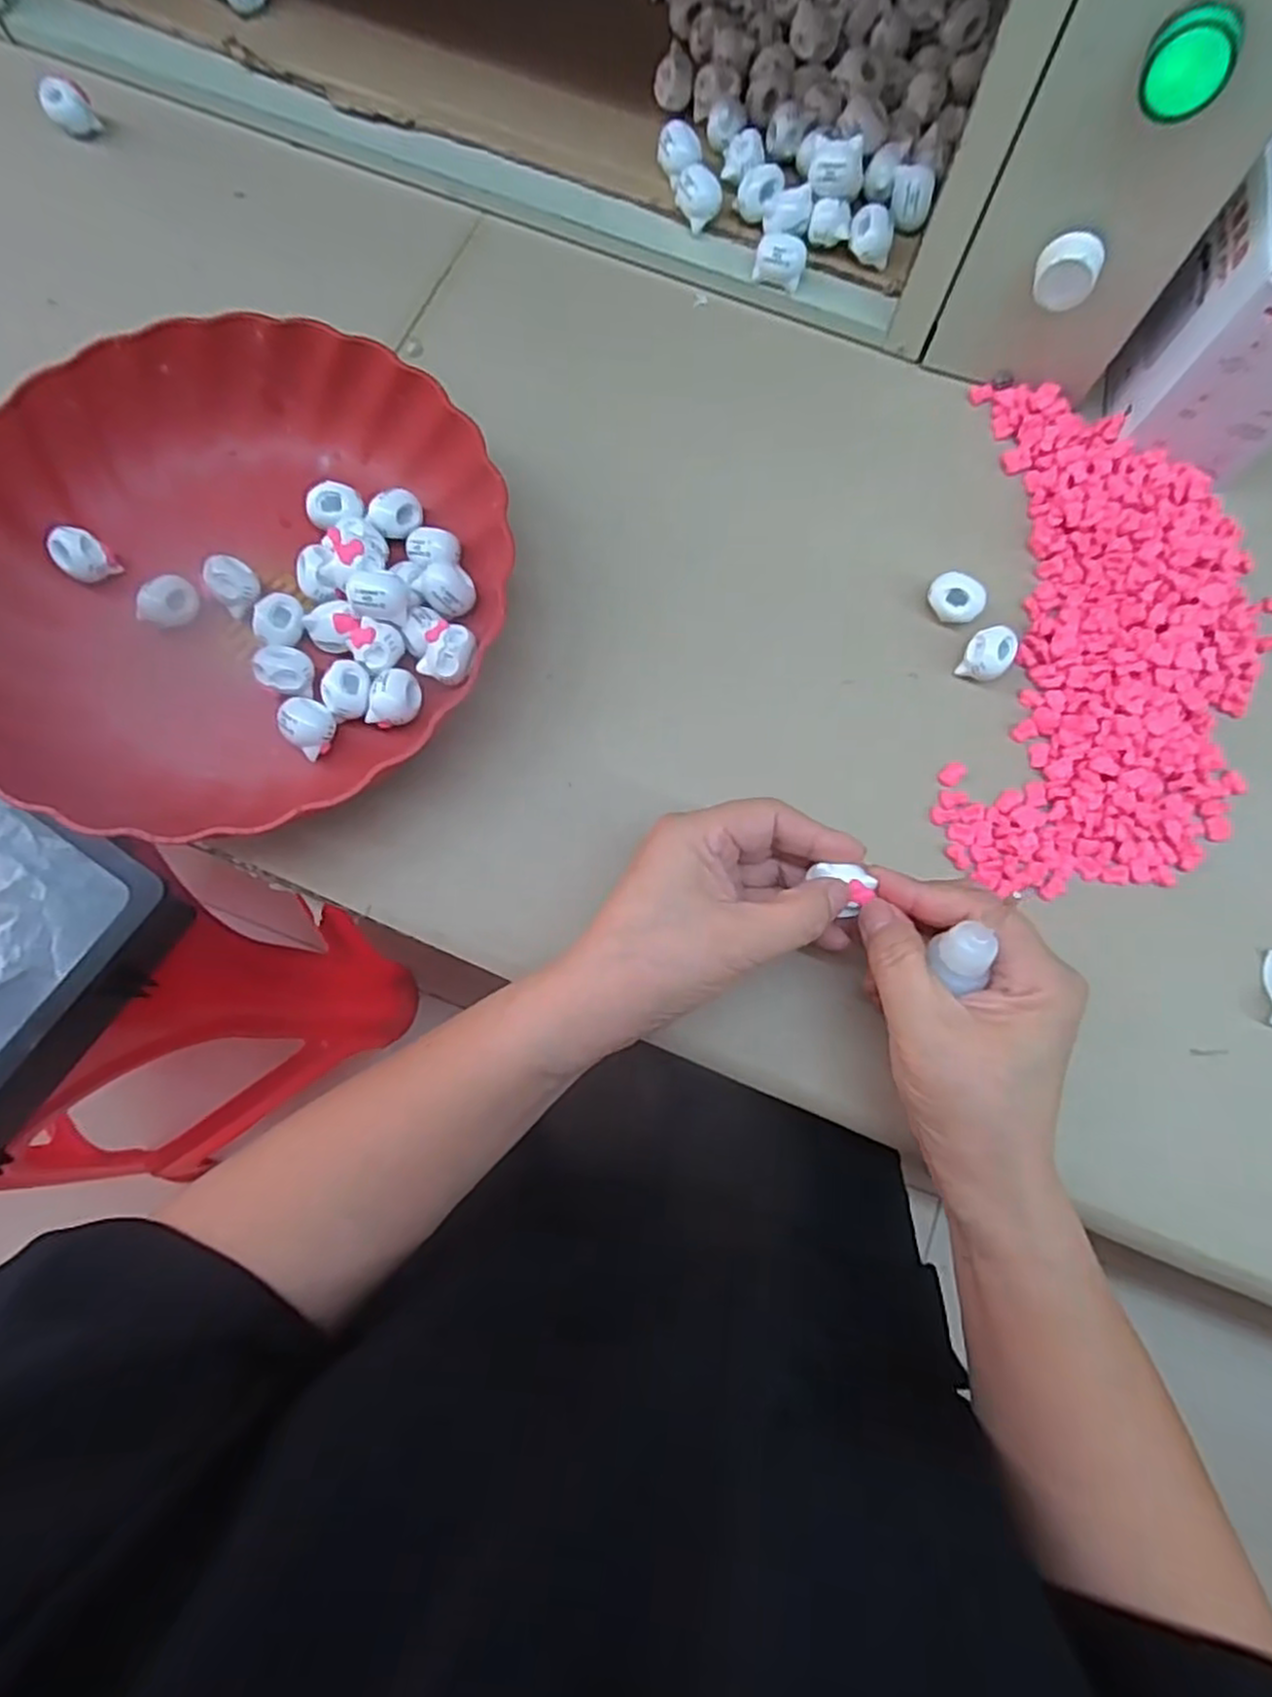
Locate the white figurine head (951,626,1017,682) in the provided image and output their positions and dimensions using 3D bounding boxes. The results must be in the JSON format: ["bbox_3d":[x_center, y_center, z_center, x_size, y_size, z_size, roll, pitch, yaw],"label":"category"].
[{"bbox_3d":[0.164,-0.090,0.343,0.021,0.020,0.021,0,76,-2],"label":"white figurine head"}]

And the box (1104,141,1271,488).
[{"bbox_3d":[0.283,-0.244,0.343,0.071,0.098,0.089,15,76,2],"label":"box"}]

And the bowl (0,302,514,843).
[{"bbox_3d":[-0.182,-0.121,0.327,0.238,0.046,0.234,0,76,-2],"label":"bowl"}]

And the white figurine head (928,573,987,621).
[{"bbox_3d":[0.152,-0.118,0.352,0.025,0.020,0.018,40,78,8],"label":"white figurine head"}]

